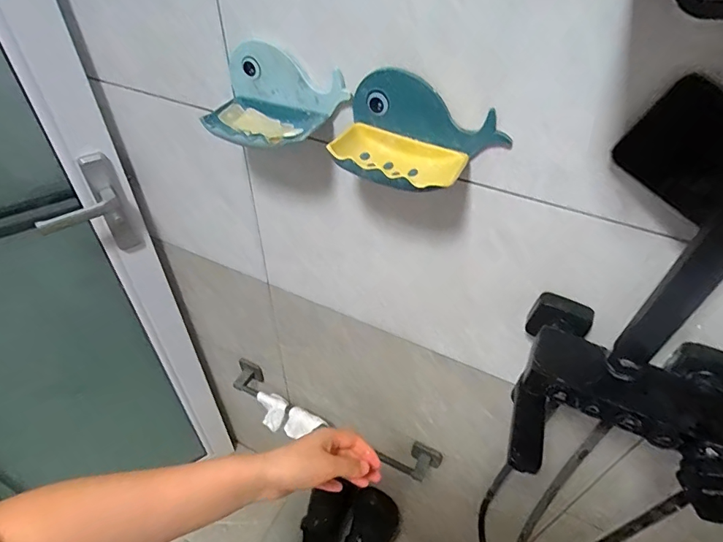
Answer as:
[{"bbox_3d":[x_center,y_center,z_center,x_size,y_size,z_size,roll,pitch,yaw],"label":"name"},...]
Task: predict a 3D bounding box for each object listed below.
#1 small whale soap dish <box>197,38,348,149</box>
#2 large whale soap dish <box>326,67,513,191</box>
[{"bbox_3d":[-0.099,-0.180,0.458,0.153,0.076,0.088,19,47,16],"label":"small whale soap dish"},{"bbox_3d":[0.047,-0.124,0.410,0.159,0.081,0.089,23,48,20],"label":"large whale soap dish"}]

